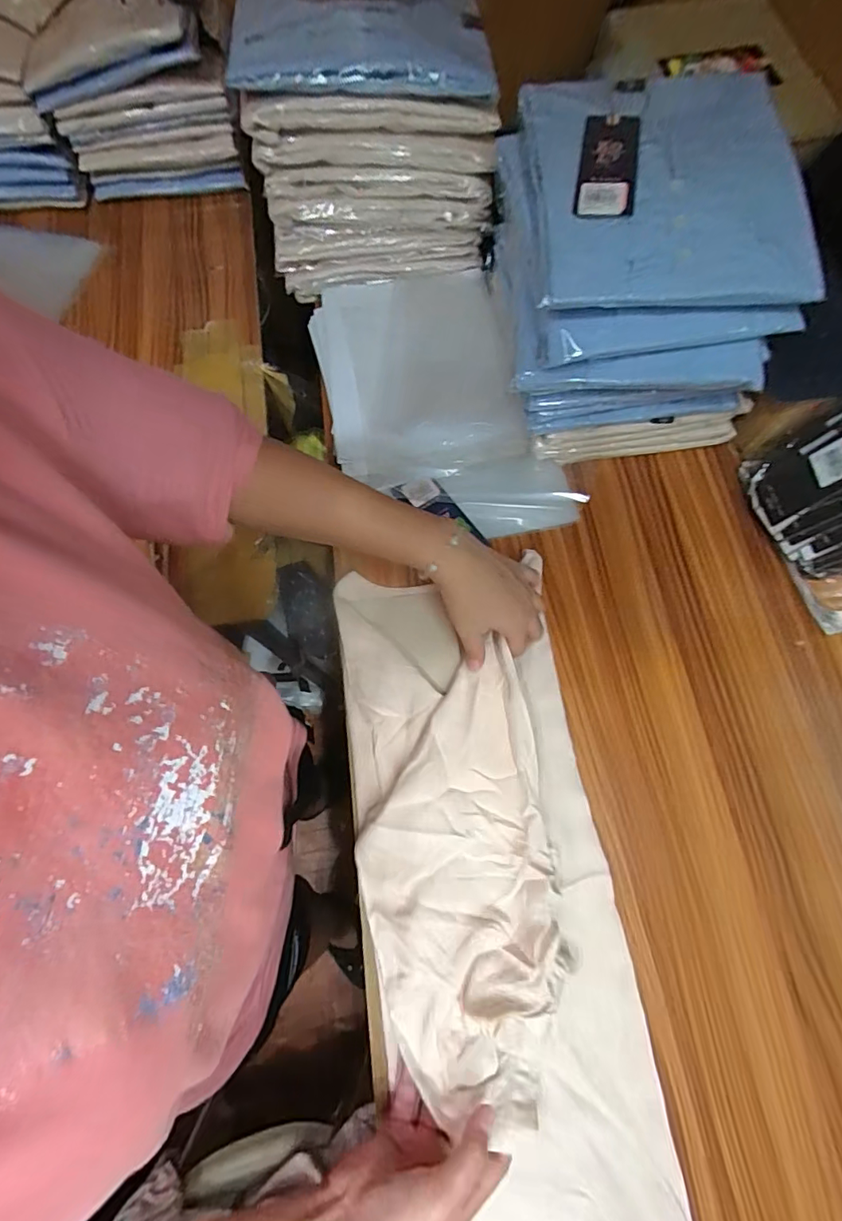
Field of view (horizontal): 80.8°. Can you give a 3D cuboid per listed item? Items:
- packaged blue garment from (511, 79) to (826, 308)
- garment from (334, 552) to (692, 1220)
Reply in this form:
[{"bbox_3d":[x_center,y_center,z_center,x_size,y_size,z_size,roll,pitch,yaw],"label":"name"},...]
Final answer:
[{"bbox_3d":[0.198,-0.355,0.414,0.208,0.033,0.242,-1,71,0],"label":"packaged blue garment"},{"bbox_3d":[0.059,0.259,0.399,0.213,0.053,0.626,-6,71,-4],"label":"garment"}]

